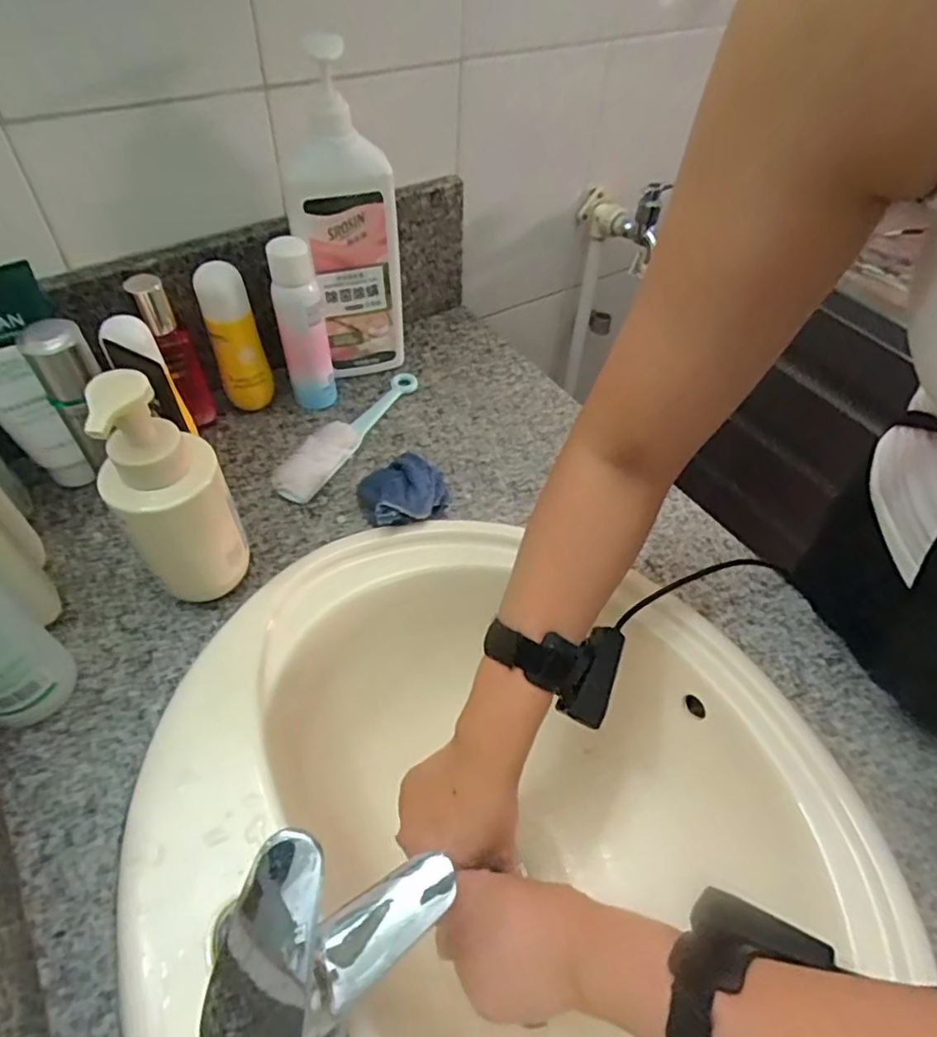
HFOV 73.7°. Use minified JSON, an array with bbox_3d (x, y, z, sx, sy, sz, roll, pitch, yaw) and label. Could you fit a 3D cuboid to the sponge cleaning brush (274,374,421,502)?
[{"bbox_3d":[-0.121,-0.094,0.633,0.046,0.022,0.203,24,53,16],"label":"sponge cleaning brush"}]

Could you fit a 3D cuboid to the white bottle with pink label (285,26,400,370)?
[{"bbox_3d":[-0.114,-0.260,0.589,0.059,0.307,0.078,25,54,16],"label":"white bottle with pink label"}]

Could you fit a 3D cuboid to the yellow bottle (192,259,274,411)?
[{"bbox_3d":[-0.222,-0.167,0.608,0.048,0.155,0.039,-25,56,-22],"label":"yellow bottle"}]

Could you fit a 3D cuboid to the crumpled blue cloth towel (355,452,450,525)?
[{"bbox_3d":[-0.057,-0.026,0.571,0.081,0.034,0.072,-25,56,-22],"label":"crumpled blue cloth towel"}]

